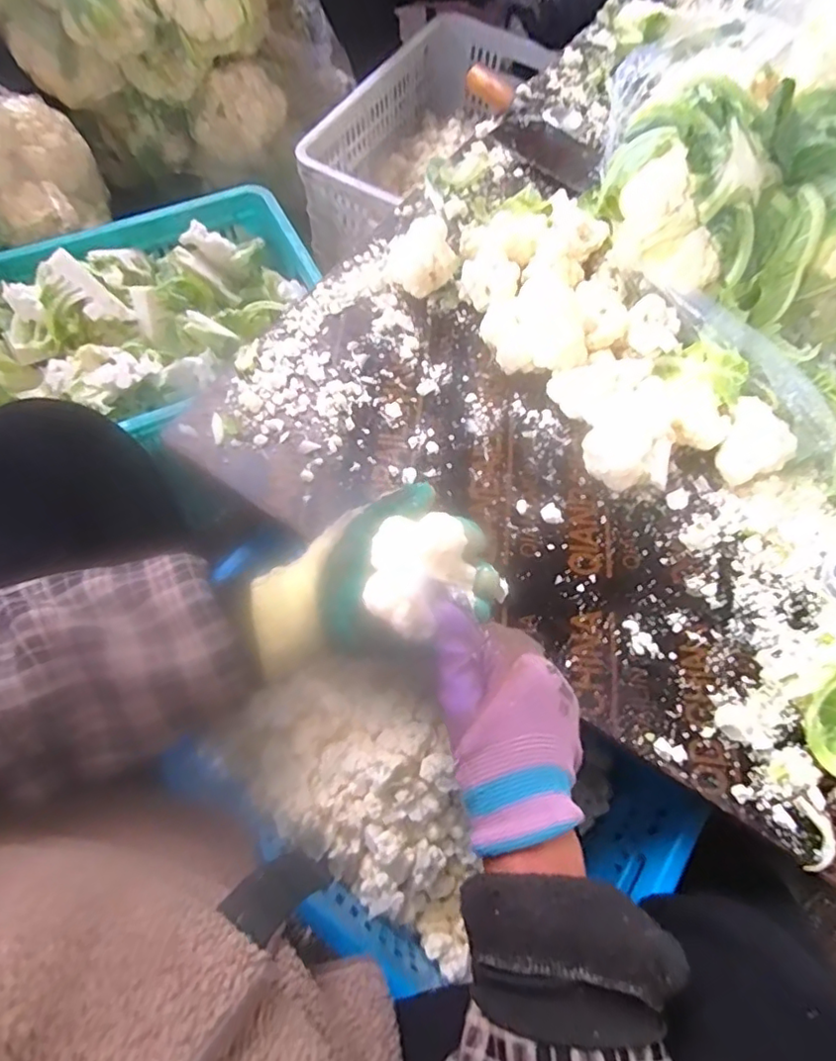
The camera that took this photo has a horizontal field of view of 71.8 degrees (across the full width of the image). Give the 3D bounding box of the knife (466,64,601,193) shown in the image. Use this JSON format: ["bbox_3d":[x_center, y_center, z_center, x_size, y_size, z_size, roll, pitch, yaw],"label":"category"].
[{"bbox_3d":[0.151,-0.538,0.768,0.080,0.026,0.240,-39,73,-18],"label":"knife"}]

